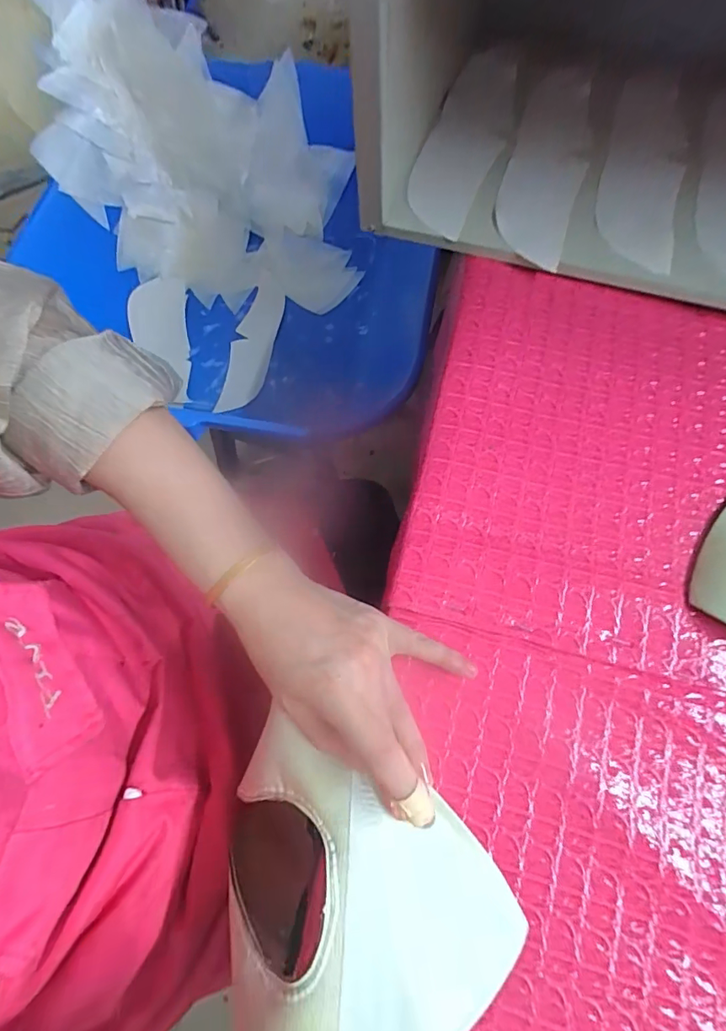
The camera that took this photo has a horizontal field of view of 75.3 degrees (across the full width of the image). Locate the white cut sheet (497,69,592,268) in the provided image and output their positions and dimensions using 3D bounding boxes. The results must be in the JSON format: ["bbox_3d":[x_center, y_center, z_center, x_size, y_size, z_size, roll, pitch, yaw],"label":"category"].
[{"bbox_3d":[0.153,-0.294,0.389,0.058,0.012,0.217,17,72,5],"label":"white cut sheet"}]

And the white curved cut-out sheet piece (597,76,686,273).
[{"bbox_3d":[0.229,-0.286,0.383,0.061,0.004,0.208,16,74,9],"label":"white curved cut-out sheet piece"}]

